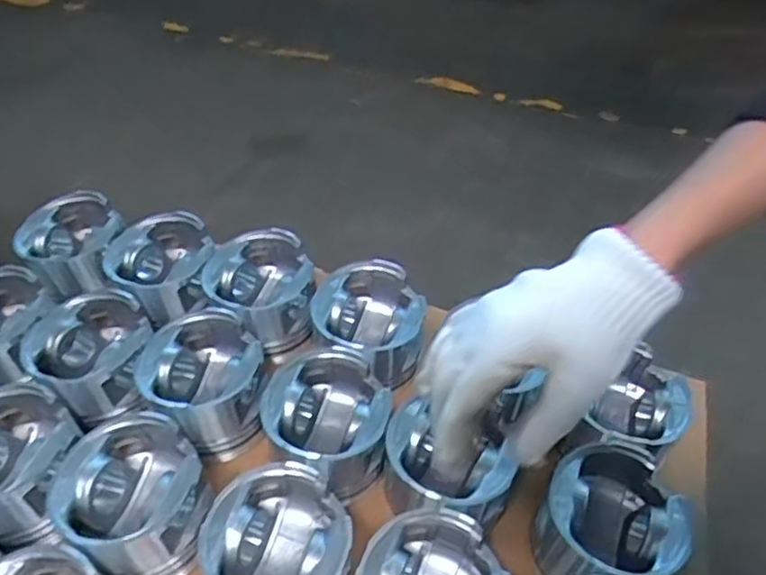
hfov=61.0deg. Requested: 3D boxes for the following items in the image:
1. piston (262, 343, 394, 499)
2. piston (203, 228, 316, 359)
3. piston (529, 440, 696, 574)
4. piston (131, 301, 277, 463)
[{"bbox_3d":[-0.047,0.122,0.580,0.104,0.083,0.113,1,49,-1],"label":"piston"},{"bbox_3d":[-0.127,0.009,0.688,0.109,0.088,0.111,-17,51,-16],"label":"piston"},{"bbox_3d":[0.184,0.196,0.536,0.104,0.083,0.106,1,49,-1],"label":"piston"},{"bbox_3d":[-0.163,0.094,0.619,0.113,0.097,0.112,1,49,-1],"label":"piston"}]

